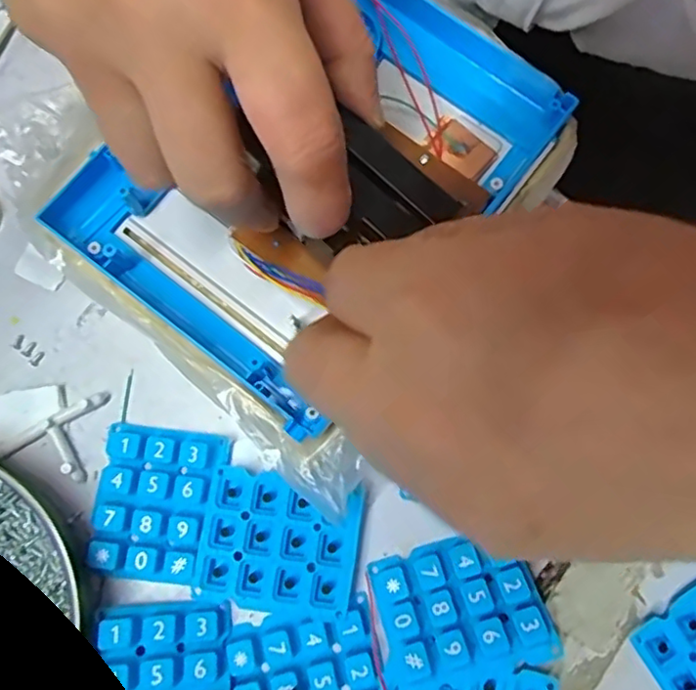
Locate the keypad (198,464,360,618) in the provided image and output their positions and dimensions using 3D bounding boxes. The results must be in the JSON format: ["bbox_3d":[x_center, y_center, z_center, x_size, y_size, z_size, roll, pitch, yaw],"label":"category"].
[{"bbox_3d":[-0.026,0.076,0.234,0.058,0.004,0.048,10,78,3],"label":"keypad"}]

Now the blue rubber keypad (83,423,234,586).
[{"bbox_3d":[-0.077,0.061,0.240,0.048,0.010,0.057,8,77,2],"label":"blue rubber keypad"}]

